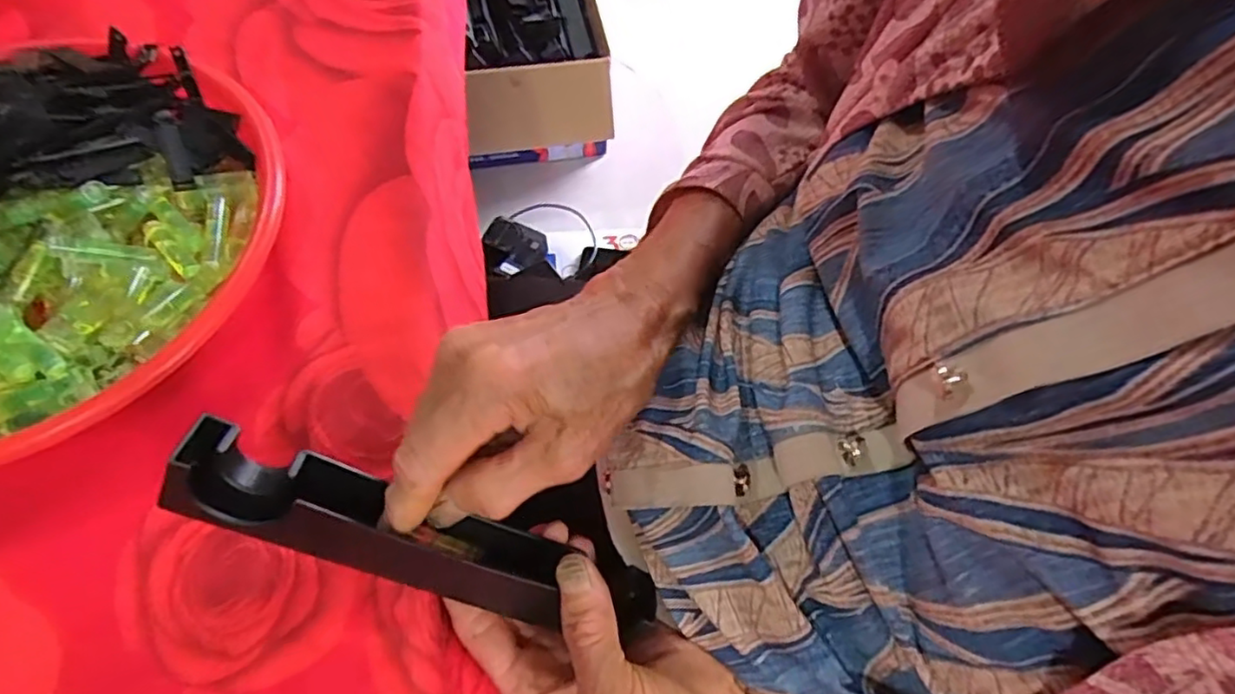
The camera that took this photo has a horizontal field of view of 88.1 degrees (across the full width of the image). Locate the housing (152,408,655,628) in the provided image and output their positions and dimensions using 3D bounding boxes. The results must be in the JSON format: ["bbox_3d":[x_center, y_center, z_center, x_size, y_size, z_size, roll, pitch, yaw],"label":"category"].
[{"bbox_3d":[-0.072,0.078,0.257,0.191,0.029,0.034,23,60,-17],"label":"housing"}]

